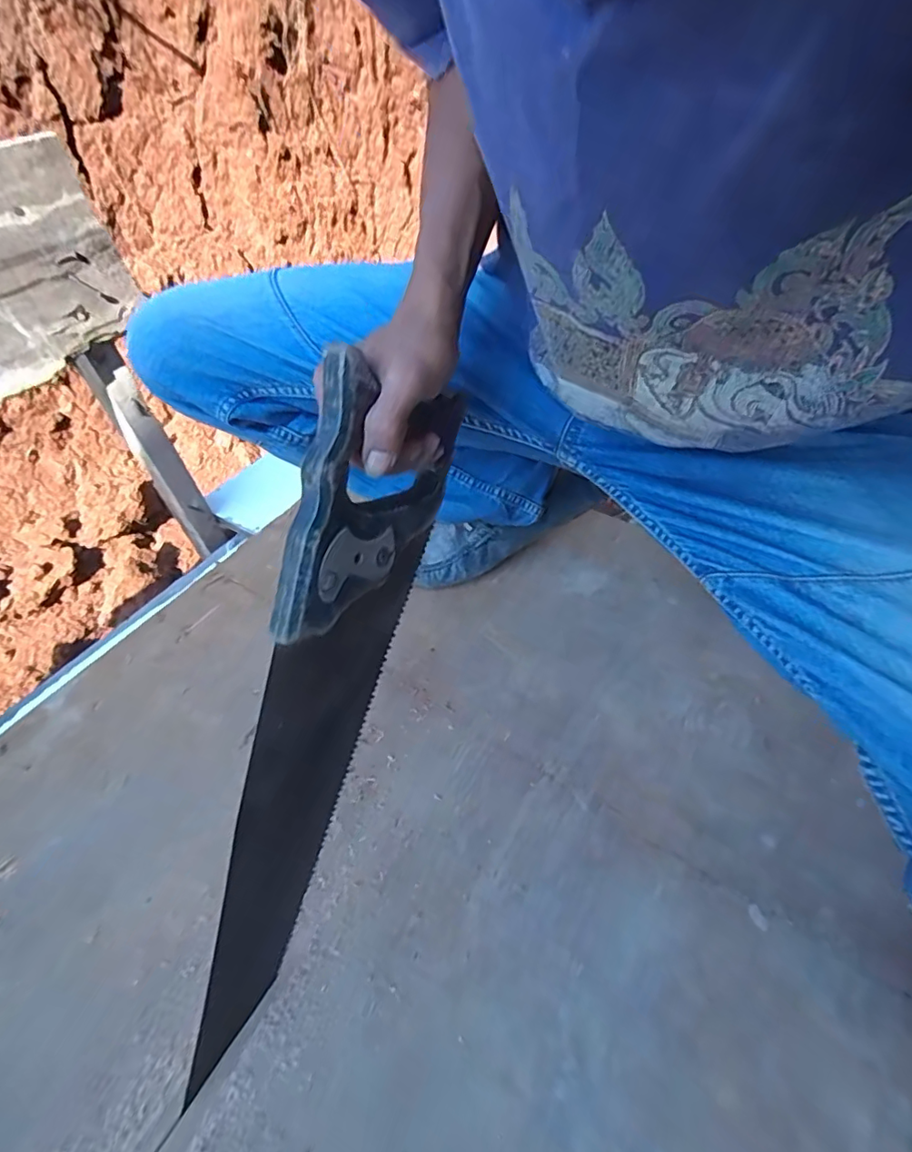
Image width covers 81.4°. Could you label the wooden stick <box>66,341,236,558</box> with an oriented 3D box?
[{"bbox_3d":[-0.381,-0.143,0.705,0.035,0.331,0.050,19,53,23],"label":"wooden stick"}]

